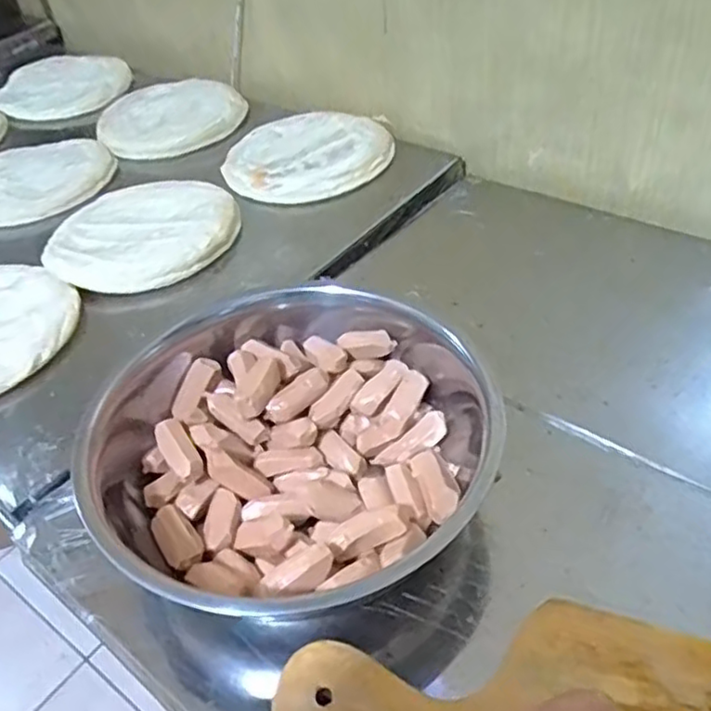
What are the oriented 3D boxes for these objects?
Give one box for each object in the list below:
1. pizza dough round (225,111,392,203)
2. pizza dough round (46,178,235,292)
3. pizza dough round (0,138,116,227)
[{"bbox_3d":[-0.061,-0.245,0.798,0.190,0.022,0.198,-4,43,4],"label":"pizza dough round"},{"bbox_3d":[-0.222,-0.137,0.704,0.190,0.017,0.186,-4,43,4],"label":"pizza dough round"},{"bbox_3d":[-0.404,-0.223,0.841,0.192,0.029,0.170,-3,44,5],"label":"pizza dough round"}]

